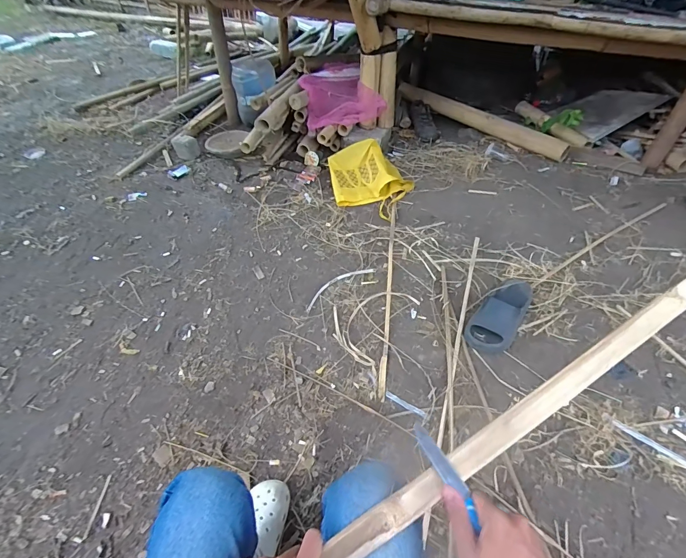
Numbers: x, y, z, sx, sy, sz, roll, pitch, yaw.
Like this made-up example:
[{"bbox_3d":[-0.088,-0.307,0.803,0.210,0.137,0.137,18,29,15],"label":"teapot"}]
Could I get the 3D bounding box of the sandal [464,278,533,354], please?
[{"bbox_3d":[0.473,0.096,1.032,0.125,0.061,0.286,30,59,26],"label":"sandal"}]

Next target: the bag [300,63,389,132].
[{"bbox_3d":[-0.024,-0.907,1.715,0.351,0.168,0.357,-11,48,-12],"label":"bag"}]

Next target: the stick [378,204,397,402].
[{"bbox_3d":[0.158,0.004,1.178,0.019,0.019,0.812,7,46,5],"label":"stick"}]

